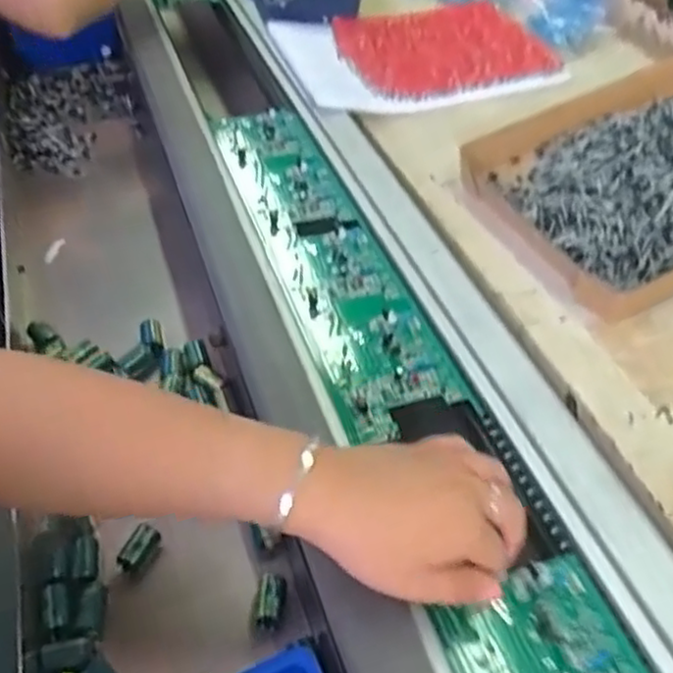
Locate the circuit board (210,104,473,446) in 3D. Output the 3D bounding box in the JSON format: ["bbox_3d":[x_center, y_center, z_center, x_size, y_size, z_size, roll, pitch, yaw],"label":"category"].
[{"bbox_3d":[-0.017,-0.084,0.607,0.095,0.025,0.429,-10,47,-17],"label":"circuit board"}]

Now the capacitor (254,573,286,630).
[{"bbox_3d":[-0.038,0.154,0.407,0.013,0.013,0.029,12,44,4],"label":"capacitor"}]

